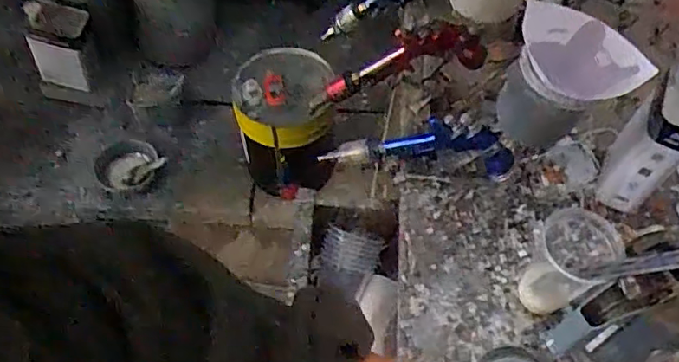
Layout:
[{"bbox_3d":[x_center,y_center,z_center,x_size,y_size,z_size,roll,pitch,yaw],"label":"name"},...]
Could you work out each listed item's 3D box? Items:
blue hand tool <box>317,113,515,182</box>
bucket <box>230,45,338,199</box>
[{"bbox_3d":[0.094,-0.041,0.823,0.280,0.129,0.033,-1,53,33],"label":"blue hand tool"},{"bbox_3d":[-0.146,-0.147,1.573,0.256,0.378,0.289,-5,59,-6],"label":"bucket"}]

